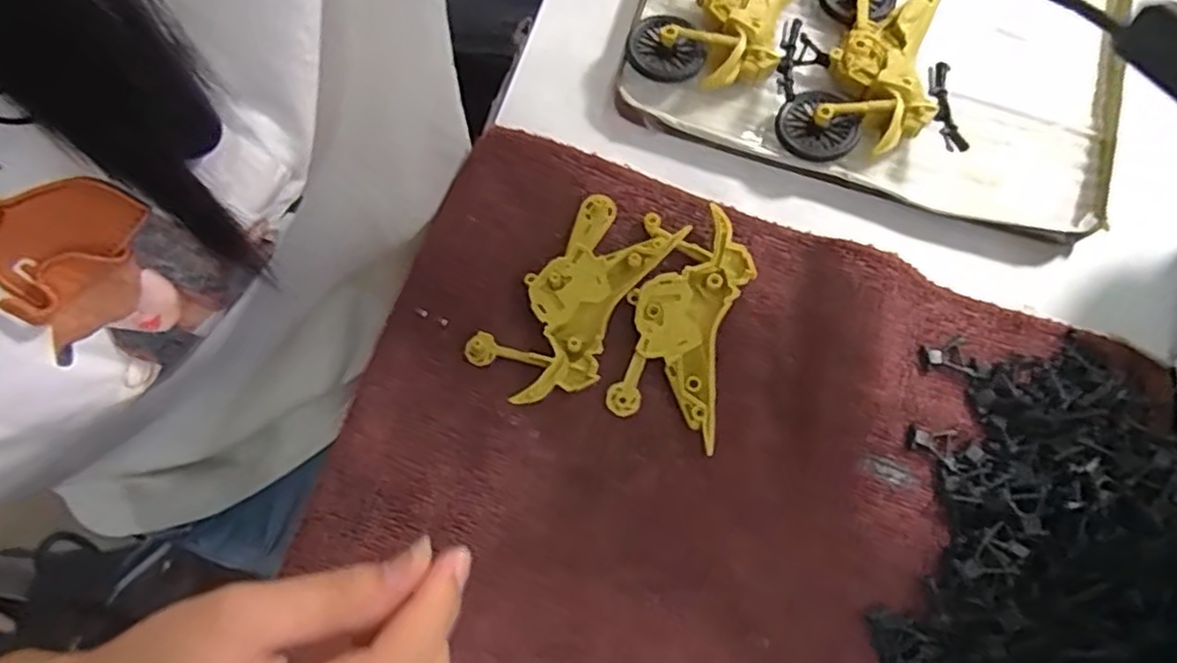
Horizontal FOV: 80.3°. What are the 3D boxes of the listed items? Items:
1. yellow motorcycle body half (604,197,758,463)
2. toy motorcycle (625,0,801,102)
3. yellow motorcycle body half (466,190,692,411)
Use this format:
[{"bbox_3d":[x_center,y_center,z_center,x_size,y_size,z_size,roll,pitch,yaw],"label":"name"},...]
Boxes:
[{"bbox_3d":[0.042,-0.007,0.306,0.048,0.012,0.100,12,75,2],"label":"yellow motorcycle body half"},{"bbox_3d":[0.071,-0.165,0.346,0.078,0.024,0.108,17,75,3],"label":"toy motorcycle"},{"bbox_3d":[-0.004,-0.016,0.309,0.049,0.011,0.103,35,77,8],"label":"yellow motorcycle body half"}]

